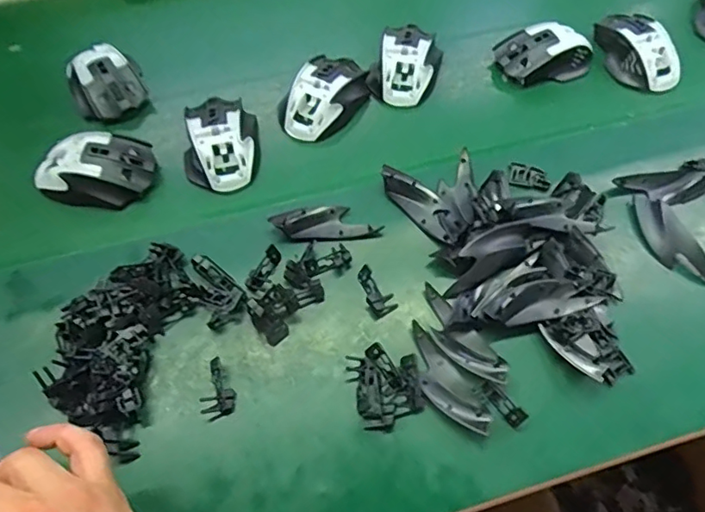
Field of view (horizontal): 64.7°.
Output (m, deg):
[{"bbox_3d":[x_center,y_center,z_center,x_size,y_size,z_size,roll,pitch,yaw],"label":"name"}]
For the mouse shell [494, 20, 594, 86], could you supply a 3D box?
[{"bbox_3d":[0.215,-0.226,0.624,0.104,0.039,0.054,-15,61,-9],"label":"mouse shell"}]

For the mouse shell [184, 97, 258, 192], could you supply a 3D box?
[{"bbox_3d":[-0.134,-0.117,0.568,0.074,0.044,0.104,-2,60,-2],"label":"mouse shell"}]

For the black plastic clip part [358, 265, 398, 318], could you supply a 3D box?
[{"bbox_3d":[0.020,0.031,0.490,0.023,0.011,0.045,-28,81,-16],"label":"black plastic clip part"}]

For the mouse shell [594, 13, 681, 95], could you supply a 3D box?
[{"bbox_3d":[0.320,-0.232,0.624,0.064,0.035,0.102,-12,60,-7],"label":"mouse shell"}]

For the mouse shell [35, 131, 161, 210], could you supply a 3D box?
[{"bbox_3d":[-0.255,-0.086,0.550,0.110,0.037,0.066,-7,60,-5],"label":"mouse shell"}]

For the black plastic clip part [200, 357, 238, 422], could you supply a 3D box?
[{"bbox_3d":[-0.112,0.110,0.452,0.028,0.015,0.045,-25,63,-14],"label":"black plastic clip part"}]

